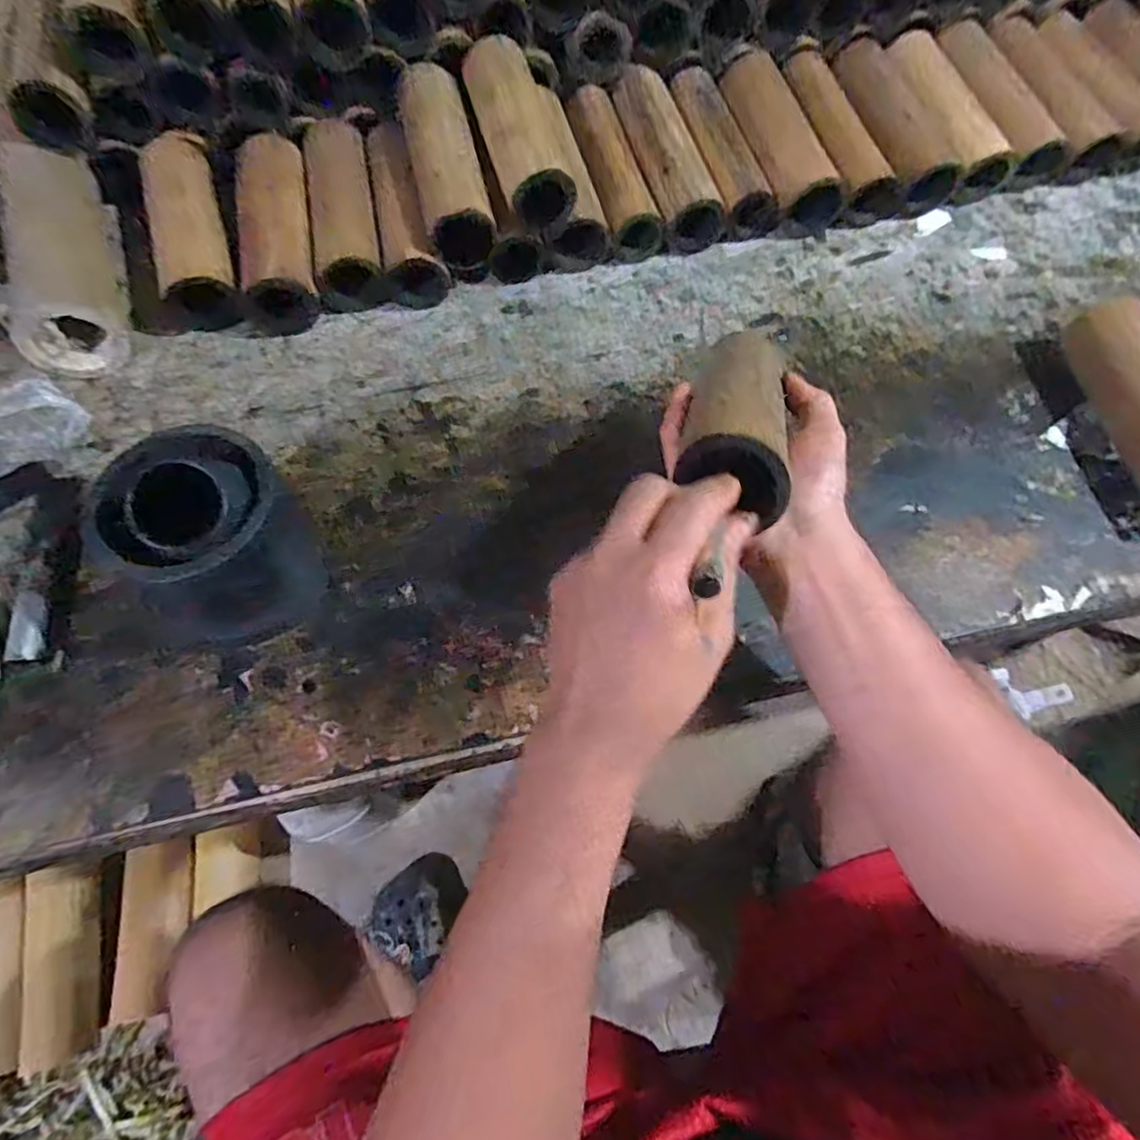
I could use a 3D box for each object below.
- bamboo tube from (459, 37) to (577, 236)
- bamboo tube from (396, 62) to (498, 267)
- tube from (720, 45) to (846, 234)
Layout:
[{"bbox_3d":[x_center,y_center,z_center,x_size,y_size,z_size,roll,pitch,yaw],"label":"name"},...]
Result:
[{"bbox_3d":[-0.041,-0.359,0.544,0.058,0.045,0.186,-15,65,-6],"label":"bamboo tube"},{"bbox_3d":[-0.101,-0.328,0.544,0.052,0.054,0.201,-13,64,-5],"label":"bamboo tube"},{"bbox_3d":[0.185,-0.391,0.608,0.062,0.045,0.192,-14,67,-6],"label":"tube"}]

